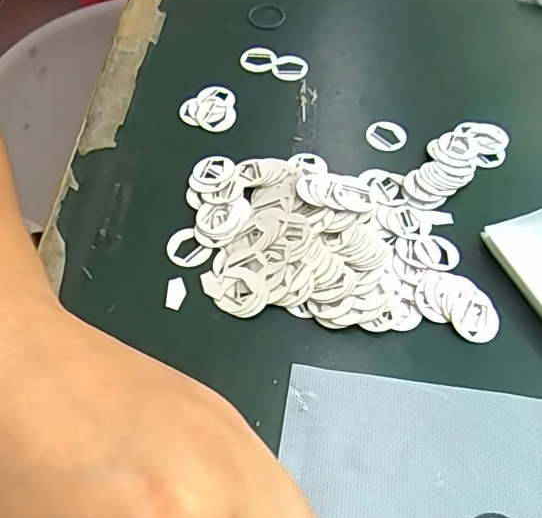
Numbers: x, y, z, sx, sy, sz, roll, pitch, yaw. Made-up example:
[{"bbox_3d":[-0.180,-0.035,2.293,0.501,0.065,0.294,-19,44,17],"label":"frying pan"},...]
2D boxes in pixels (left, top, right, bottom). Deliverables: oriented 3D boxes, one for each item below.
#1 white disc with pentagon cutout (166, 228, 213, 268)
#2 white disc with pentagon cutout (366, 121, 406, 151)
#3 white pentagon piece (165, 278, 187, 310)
[{"bbox_3d":[-0.034,-0.004,0.228,0.015,0.004,0.017,-34,63,-19],"label":"white disc with pentagon cutout"},{"bbox_3d":[0.053,-0.057,0.263,0.018,0.006,0.014,35,64,20],"label":"white disc with pentagon cutout"},{"bbox_3d":[-0.037,0.013,0.217,0.007,0.004,0.014,0,58,1],"label":"white pentagon piece"}]

